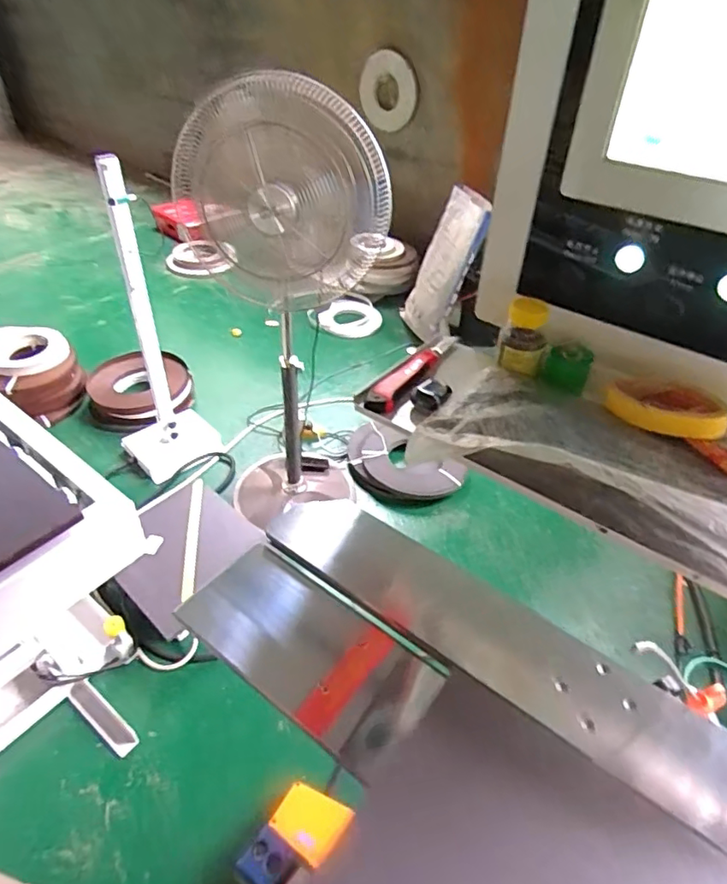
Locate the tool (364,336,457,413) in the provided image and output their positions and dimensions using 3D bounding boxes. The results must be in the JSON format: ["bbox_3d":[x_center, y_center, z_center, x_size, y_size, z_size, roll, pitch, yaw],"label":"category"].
[{"bbox_3d":[0.071,-0.102,0.777,0.034,0.022,0.217,24,46,23],"label":"tool"}]

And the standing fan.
[{"bbox_3d":[-0.227,-0.319,1.701,0.460,1.320,0.529,-6,42,-9],"label":"standing fan"}]

